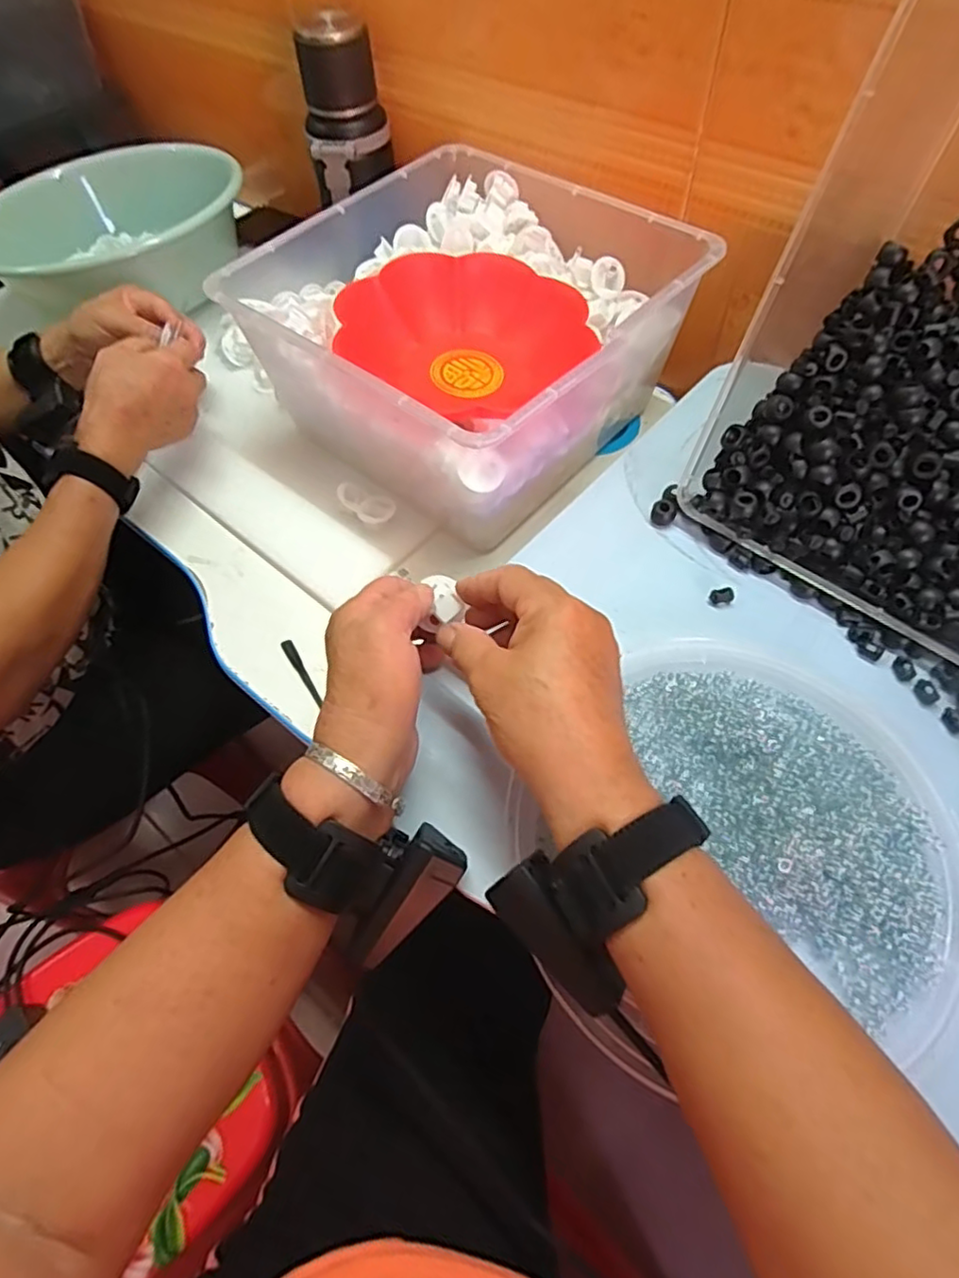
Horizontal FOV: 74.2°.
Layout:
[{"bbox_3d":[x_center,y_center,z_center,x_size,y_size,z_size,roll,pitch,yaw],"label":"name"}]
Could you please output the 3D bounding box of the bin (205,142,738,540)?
[{"bbox_3d":[-0.001,-0.268,0.556,0.304,0.131,0.315,37,68,22],"label":"bin"}]

